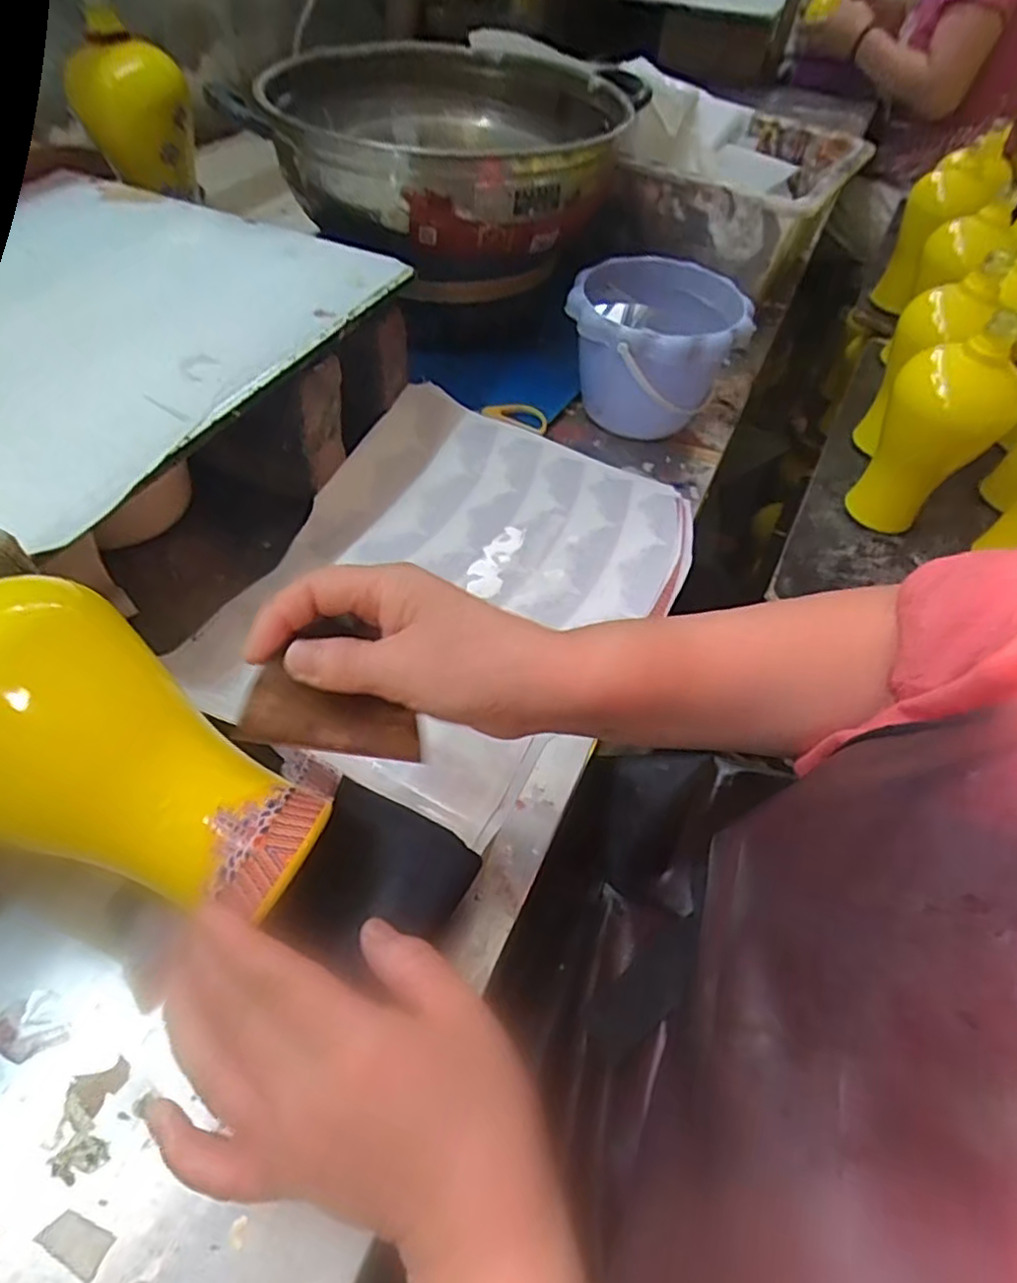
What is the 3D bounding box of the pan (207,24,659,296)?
[{"bbox_3d":[-0.063,-0.481,0.682,0.343,0.140,0.352,15,52,4],"label":"pan"}]

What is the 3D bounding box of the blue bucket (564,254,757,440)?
[{"bbox_3d":[0.134,-0.275,0.652,0.161,0.118,0.157,6,52,-1],"label":"blue bucket"}]

